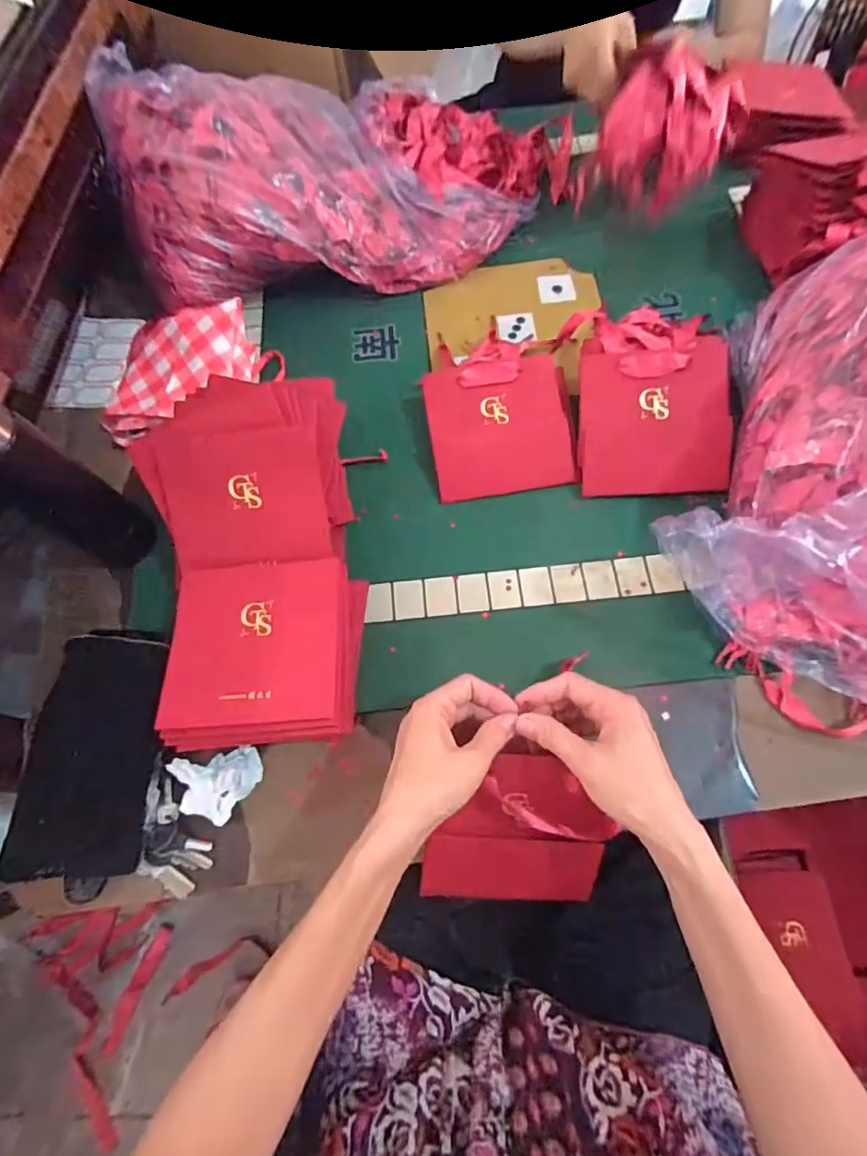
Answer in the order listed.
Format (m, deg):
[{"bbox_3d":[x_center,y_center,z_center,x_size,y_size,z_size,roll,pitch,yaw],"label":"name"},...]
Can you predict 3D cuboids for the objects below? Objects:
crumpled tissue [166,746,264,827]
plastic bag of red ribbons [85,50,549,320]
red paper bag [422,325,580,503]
[{"bbox_3d":[-0.181,0.177,0.451,0.066,0.032,0.056,-14,67,-3],"label":"crumpled tissue"},{"bbox_3d":[-0.106,-0.492,0.622,0.482,0.163,0.254,-15,67,-4],"label":"plastic bag of red ribbons"},{"bbox_3d":[0.067,-0.181,0.565,0.147,0.047,0.187,-7,67,0],"label":"red paper bag"}]

